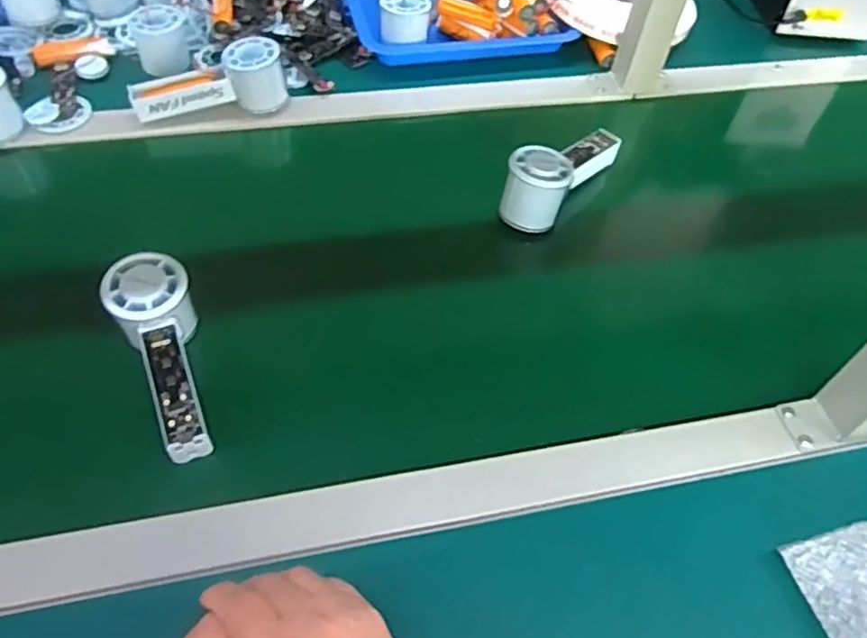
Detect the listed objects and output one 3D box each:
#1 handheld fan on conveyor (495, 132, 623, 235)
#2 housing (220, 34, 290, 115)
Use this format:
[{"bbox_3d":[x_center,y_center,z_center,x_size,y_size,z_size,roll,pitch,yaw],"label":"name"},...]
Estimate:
[{"bbox_3d":[0.120,-0.137,0.653,0.058,0.071,0.145,36,41,16],"label":"handheld fan on conveyor"},{"bbox_3d":[-0.183,-0.251,0.696,0.059,0.062,0.045,-5,53,-9],"label":"housing"}]

